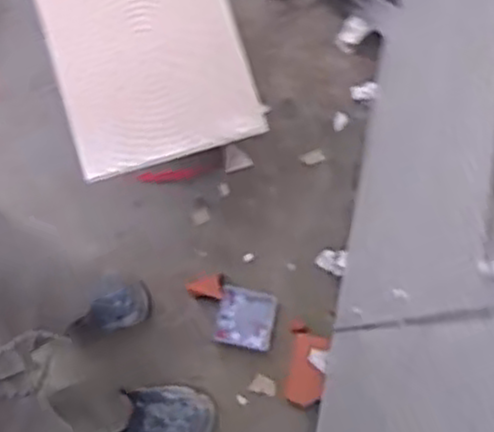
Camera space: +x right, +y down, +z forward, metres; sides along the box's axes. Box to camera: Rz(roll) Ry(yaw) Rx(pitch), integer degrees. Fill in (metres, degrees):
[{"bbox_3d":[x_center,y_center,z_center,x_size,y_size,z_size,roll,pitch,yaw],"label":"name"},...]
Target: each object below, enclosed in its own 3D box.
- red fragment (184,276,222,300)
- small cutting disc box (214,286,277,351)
[{"bbox_3d":[-0.084,0.148,1.472,0.064,0.022,0.046,-14,80,-2],"label":"red fragment"},{"bbox_3d":[-0.002,0.206,1.490,0.113,0.017,0.113,11,81,2],"label":"small cutting disc box"}]

